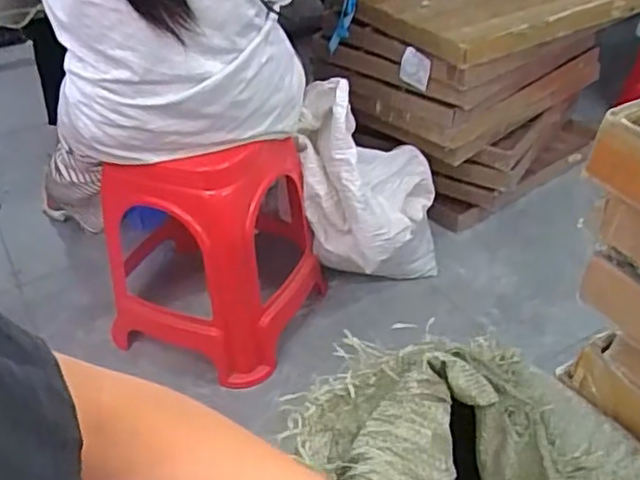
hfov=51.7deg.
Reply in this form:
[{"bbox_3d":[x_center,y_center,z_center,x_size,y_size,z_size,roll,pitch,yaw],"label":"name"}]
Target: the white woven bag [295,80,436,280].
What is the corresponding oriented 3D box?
[{"bbox_3d":[0.112,-0.105,1.397,0.231,0.442,0.284,27,46,31],"label":"white woven bag"}]

